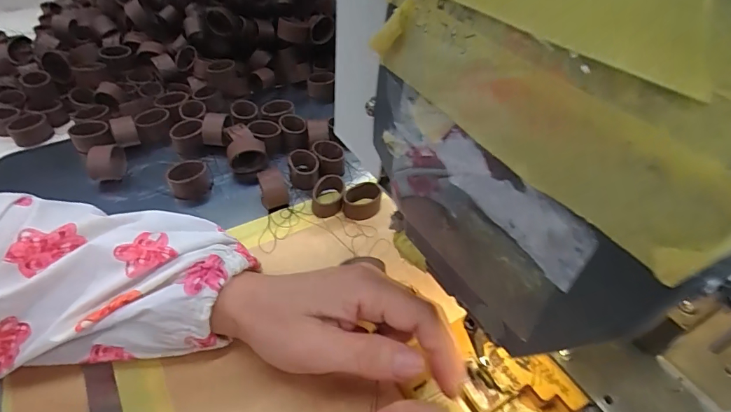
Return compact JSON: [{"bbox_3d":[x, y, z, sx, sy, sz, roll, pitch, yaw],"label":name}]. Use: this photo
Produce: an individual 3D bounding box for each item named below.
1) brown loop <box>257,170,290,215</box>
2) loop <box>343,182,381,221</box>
[{"bbox_3d":[-0.072,-0.011,0.323,0.020,0.027,0.023,-10,48,-14],"label":"brown loop"},{"bbox_3d":[-0.003,-0.006,0.330,0.030,0.016,0.027,-2,46,-7],"label":"loop"}]

